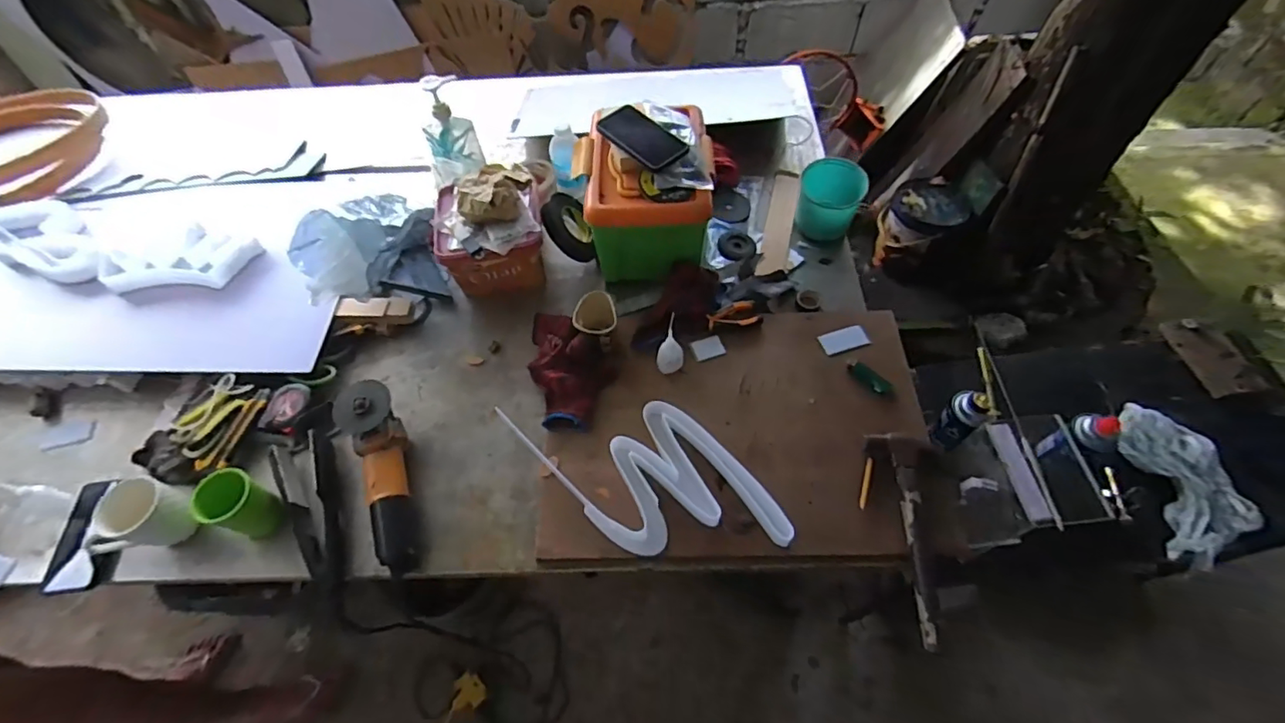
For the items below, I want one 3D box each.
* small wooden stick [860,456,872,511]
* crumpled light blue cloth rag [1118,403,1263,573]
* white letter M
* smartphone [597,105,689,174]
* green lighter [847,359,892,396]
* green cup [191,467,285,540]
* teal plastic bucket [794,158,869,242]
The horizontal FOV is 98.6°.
[{"bbox_3d":[0.331,0.180,0.818,0.010,0.008,0.079,16,60,13],"label":"small wooden stick"},{"bbox_3d":[0.970,0.215,0.993,0.096,0.099,0.290,-1,60,2],"label":"crumpled light blue cloth rag"},{"bbox_3d":[0.065,0.202,0.795,0.279,0.038,0.206,33,65,21],"label":"white letter M"},{"bbox_3d":[-0.002,-0.381,0.939,0.085,0.015,0.172,-33,64,-15],"label":"smartphone"},{"bbox_3d":[0.374,0.026,0.910,0.029,0.015,0.080,-37,63,-18],"label":"green lighter"},{"bbox_3d":[-0.581,0.208,0.800,0.092,0.084,0.077,22,62,16],"label":"green cup"},{"bbox_3d":[0.364,-0.313,1.080,0.116,0.121,0.108,-1,58,2],"label":"teal plastic bucket"}]

